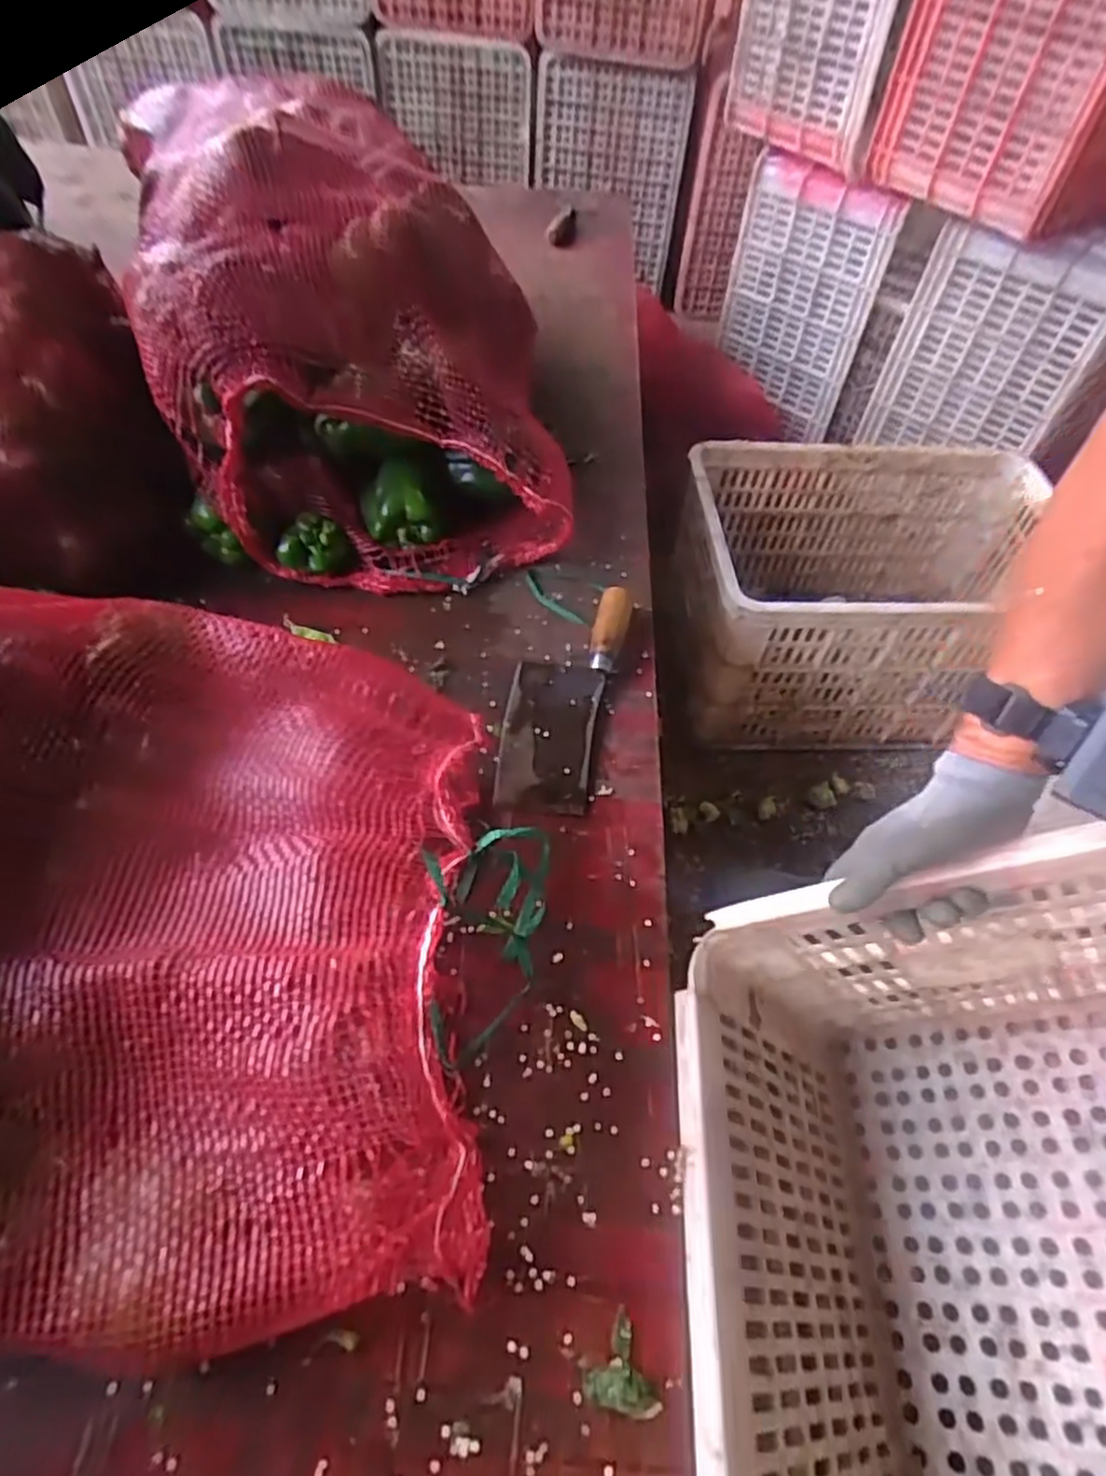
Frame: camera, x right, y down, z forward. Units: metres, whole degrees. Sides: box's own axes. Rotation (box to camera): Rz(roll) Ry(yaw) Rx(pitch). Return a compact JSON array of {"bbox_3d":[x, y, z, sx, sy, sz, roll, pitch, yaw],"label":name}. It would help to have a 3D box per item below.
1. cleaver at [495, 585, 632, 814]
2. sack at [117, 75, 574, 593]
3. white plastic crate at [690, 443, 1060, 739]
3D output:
[{"bbox_3d":[0.008,-0.046,0.687,0.089,0.032,0.257,12,53,5],"label":"cleaver"},{"bbox_3d":[-0.260,-0.554,0.901,0.410,0.290,0.825,-12,55,-13],"label":"sack"},{"bbox_3d":[0.450,-0.220,1.134,0.543,0.293,0.394,0,53,-4],"label":"white plastic crate"}]

